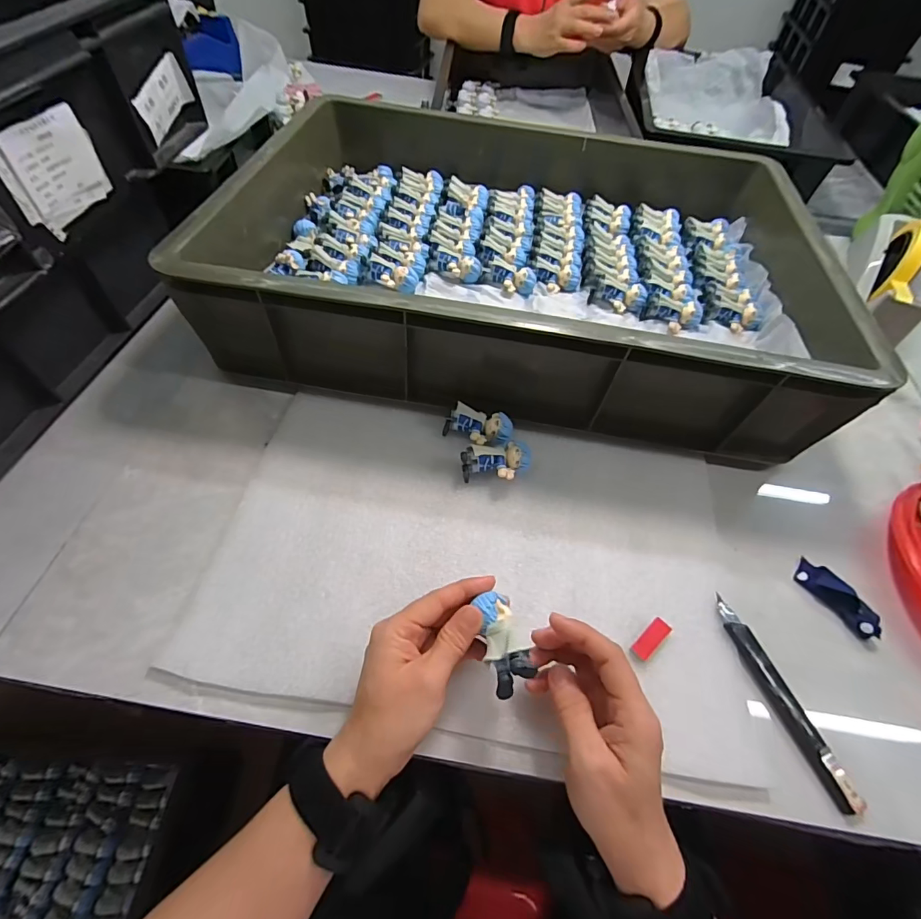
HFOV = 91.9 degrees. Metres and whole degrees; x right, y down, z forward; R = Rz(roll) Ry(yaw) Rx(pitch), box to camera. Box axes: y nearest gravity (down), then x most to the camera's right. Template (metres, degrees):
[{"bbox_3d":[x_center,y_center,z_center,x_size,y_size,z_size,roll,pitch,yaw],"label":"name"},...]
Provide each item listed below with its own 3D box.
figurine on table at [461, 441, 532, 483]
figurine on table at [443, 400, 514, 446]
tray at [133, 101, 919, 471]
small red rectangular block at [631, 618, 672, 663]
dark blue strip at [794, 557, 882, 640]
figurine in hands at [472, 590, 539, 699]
[{"bbox_3d":[0.032,0.005,0.396,0.059,0.026,0.030,-6,57,-8],"label":"figurine on table"},{"bbox_3d":[0.017,-0.029,0.420,0.062,0.026,0.034,19,57,8],"label":"figurine on table"},{"bbox_3d":[0.069,-0.250,0.509,0.598,0.122,0.451,11,56,3],"label":"tray"},{"bbox_3d":[0.142,0.133,0.331,0.035,0.004,0.014,-35,65,-24],"label":"small red rectangular block"},{"bbox_3d":[0.304,0.111,0.357,0.021,0.017,0.065,-26,62,-20],"label":"dark blue strip"},{"bbox_3d":[0.025,0.109,0.271,0.023,0.022,0.058,-5,37,-8],"label":"figurine in hands"}]

